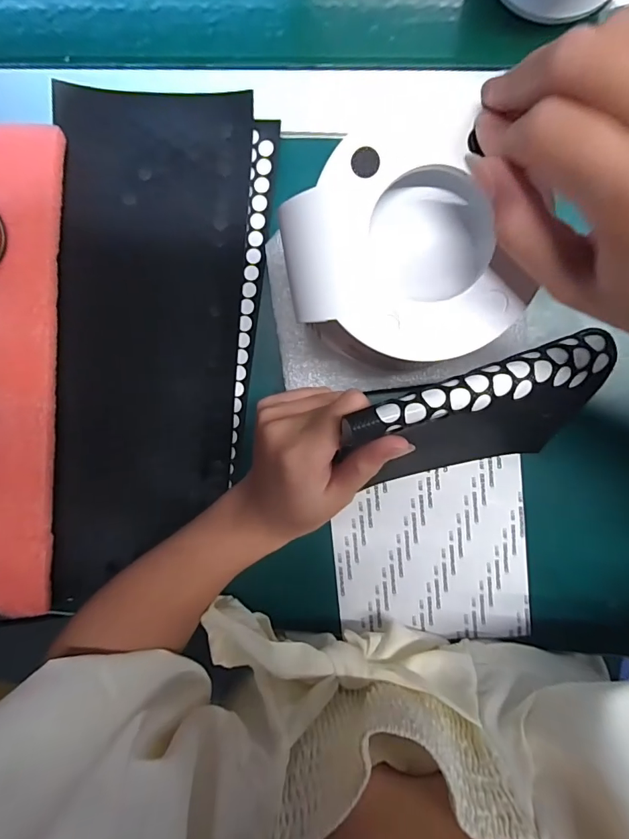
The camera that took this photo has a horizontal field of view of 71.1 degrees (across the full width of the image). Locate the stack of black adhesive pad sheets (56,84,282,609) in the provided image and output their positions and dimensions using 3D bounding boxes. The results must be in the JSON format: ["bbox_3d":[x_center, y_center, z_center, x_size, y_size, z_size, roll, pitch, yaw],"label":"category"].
[{"bbox_3d":[-0.111,-0.041,0.310,0.134,0.020,0.337,6,98,2],"label":"stack of black adhesive pad sheets"}]

